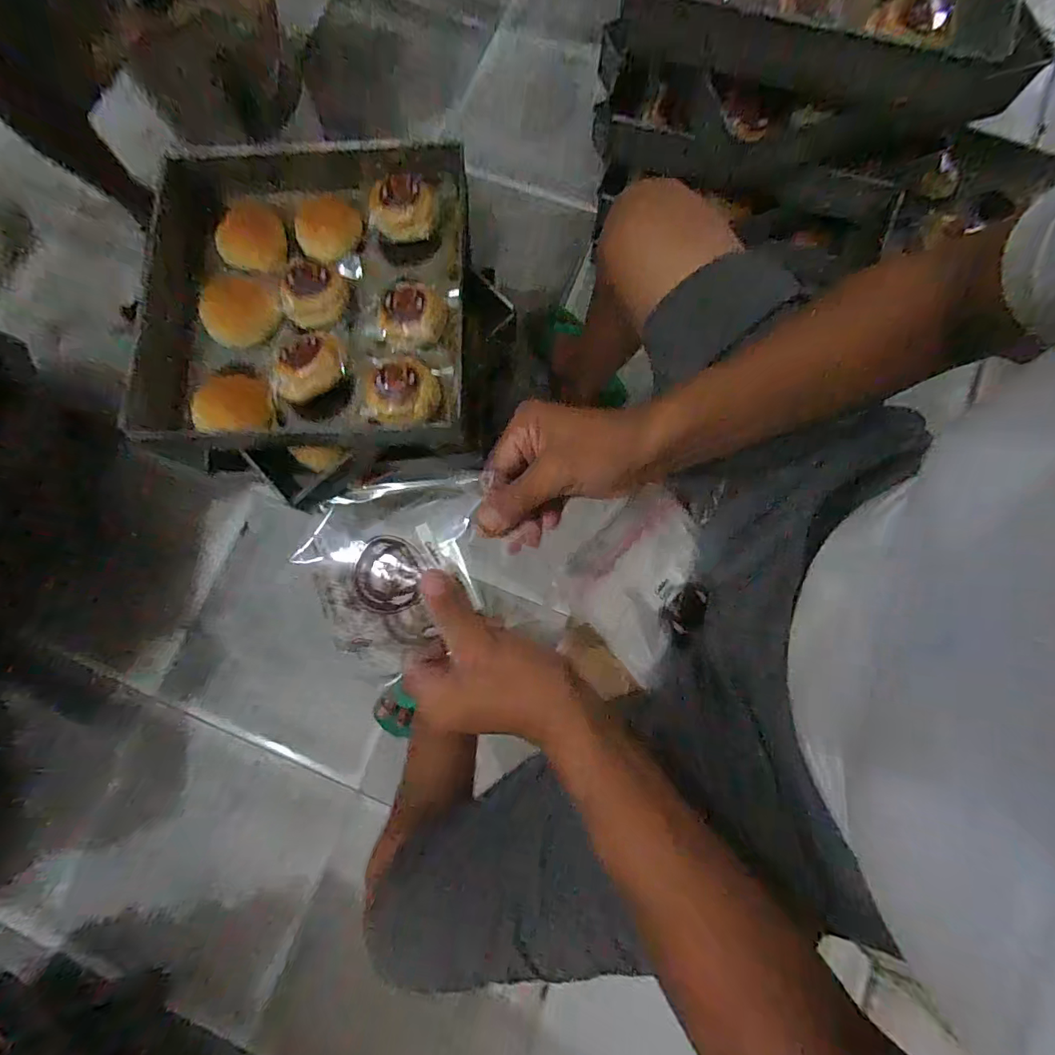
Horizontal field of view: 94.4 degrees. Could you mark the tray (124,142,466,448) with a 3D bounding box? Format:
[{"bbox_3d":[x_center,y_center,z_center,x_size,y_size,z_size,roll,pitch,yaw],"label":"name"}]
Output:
[{"bbox_3d":[-0.278,-0.315,0.665,0.384,0.055,0.425,0,79,2],"label":"tray"}]

